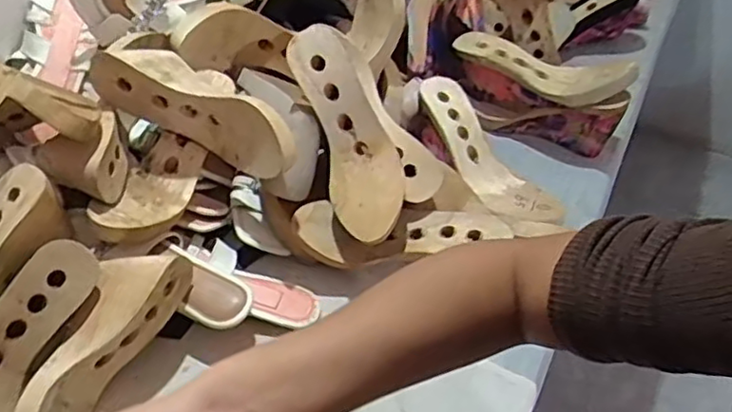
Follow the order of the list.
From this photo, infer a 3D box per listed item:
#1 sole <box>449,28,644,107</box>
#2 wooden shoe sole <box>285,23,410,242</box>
[{"bbox_3d":[0.228,-0.191,0.868,0.234,0.046,0.078,25,51,20],"label":"sole"},{"bbox_3d":[-0.016,-0.078,0.702,0.080,0.049,0.225,-20,91,-19],"label":"wooden shoe sole"}]

